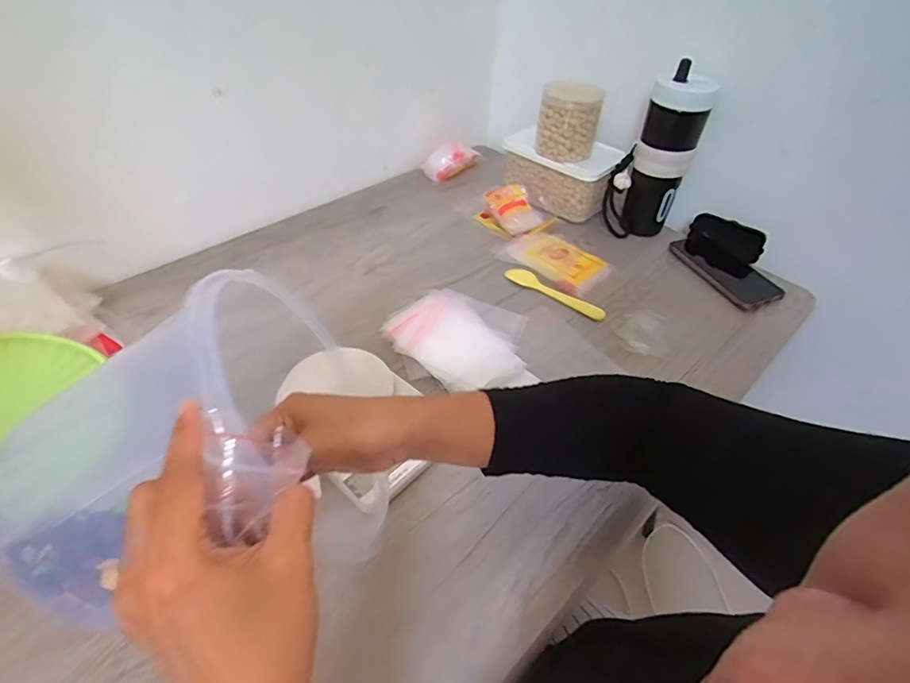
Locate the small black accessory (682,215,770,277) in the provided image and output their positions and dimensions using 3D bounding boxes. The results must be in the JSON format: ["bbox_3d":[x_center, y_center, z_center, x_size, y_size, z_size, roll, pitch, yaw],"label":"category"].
[{"bbox_3d":[0.424,-0.155,0.812,0.111,0.073,0.022,35,9,24],"label":"small black accessory"}]

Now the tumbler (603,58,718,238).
[{"bbox_3d":[0.308,-0.284,0.787,0.106,0.231,0.096,20,45,18],"label":"tumbler"}]

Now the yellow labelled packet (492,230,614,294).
[{"bbox_3d":[0.148,-0.125,0.780,0.160,0.016,0.105,34,51,29],"label":"yellow labelled packet"}]

